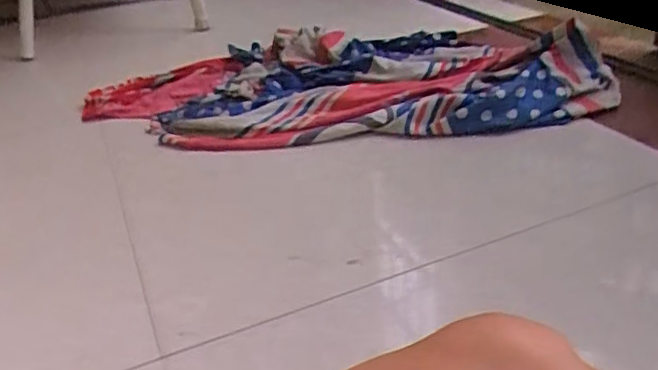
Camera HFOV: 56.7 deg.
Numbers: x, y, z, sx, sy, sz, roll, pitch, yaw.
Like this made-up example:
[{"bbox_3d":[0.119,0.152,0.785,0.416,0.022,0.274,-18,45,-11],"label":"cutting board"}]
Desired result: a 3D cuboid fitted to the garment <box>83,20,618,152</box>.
[{"bbox_3d":[0.003,-0.221,1.230,1.007,0.099,0.479,-7,30,-2],"label":"garment"}]

